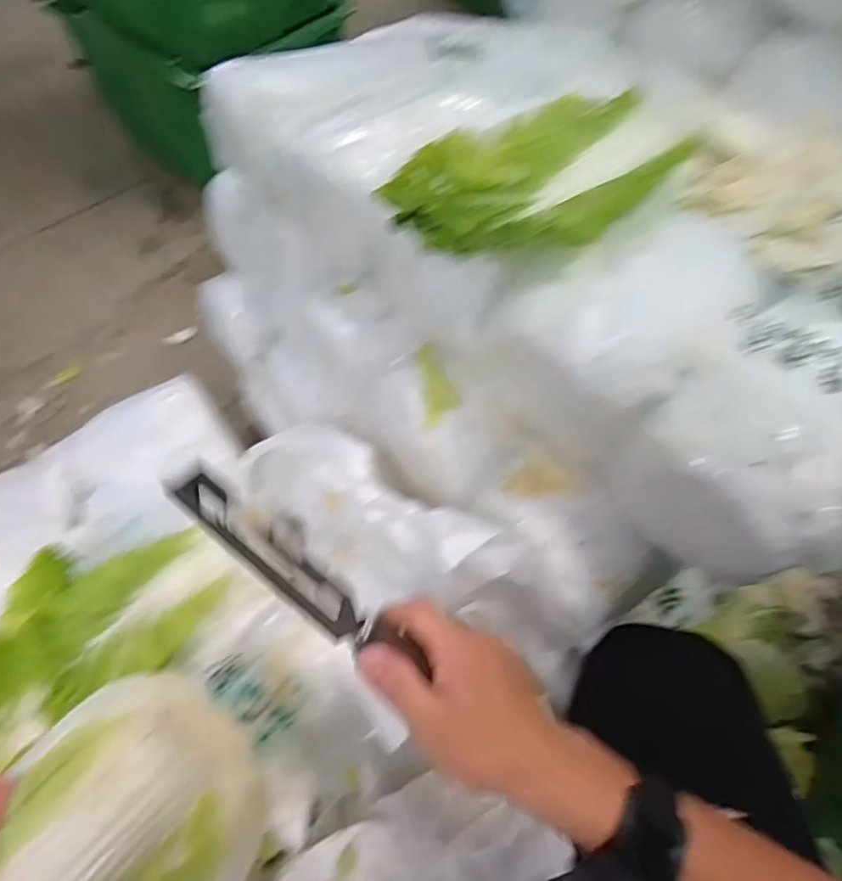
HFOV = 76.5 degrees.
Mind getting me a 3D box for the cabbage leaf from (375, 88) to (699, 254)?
[{"bbox_3d":[0.114,-0.215,0.433,0.282,0.049,0.136,-34,64,-18],"label":"cabbage leaf"}]

